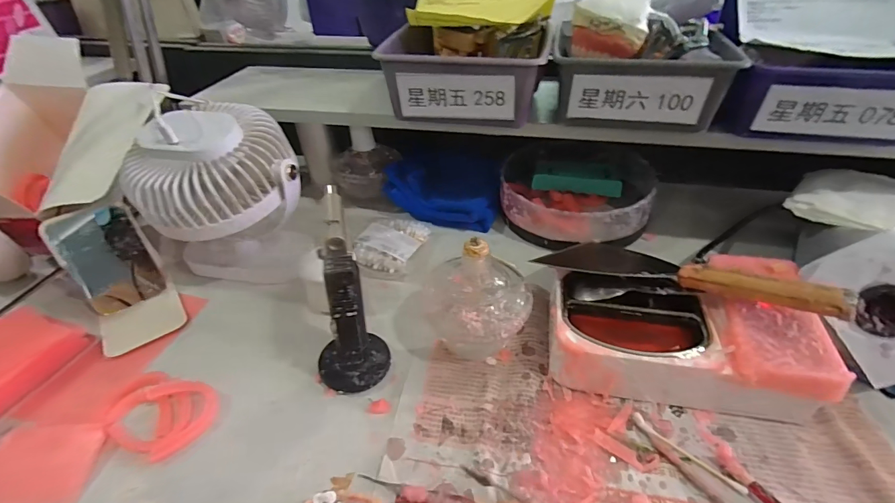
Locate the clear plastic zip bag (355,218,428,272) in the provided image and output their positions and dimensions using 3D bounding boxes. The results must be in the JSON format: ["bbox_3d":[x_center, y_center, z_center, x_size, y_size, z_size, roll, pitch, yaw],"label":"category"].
[{"bbox_3d":[-0.062,-0.012,0.459,0.061,0.024,0.085,11,43,16],"label":"clear plastic zip bag"}]

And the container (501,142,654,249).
[{"bbox_3d":[0.158,-0.076,0.504,0.162,0.055,0.178,-1,41,1],"label":"container"}]

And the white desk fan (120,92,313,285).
[{"bbox_3d":[-0.211,-0.046,0.403,0.137,0.162,0.117,-26,46,-25],"label":"white desk fan"}]

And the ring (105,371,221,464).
[{"bbox_3d":[-0.221,0.122,0.312,0.076,0.017,0.058,14,43,18],"label":"ring"}]

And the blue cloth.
[{"bbox_3d":[-0.006,-0.077,0.500,0.135,0.063,0.078,8,42,12],"label":"blue cloth"}]

